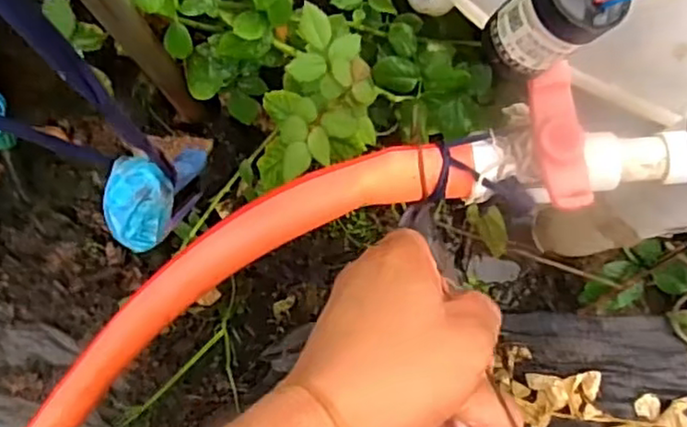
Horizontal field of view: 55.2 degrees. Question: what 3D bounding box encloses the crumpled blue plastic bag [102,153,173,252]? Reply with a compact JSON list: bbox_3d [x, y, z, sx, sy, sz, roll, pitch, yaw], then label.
[{"bbox_3d":[-0.091,-0.004,0.293,0.026,0.015,0.040,2,84,1],"label":"crumpled blue plastic bag"}]

